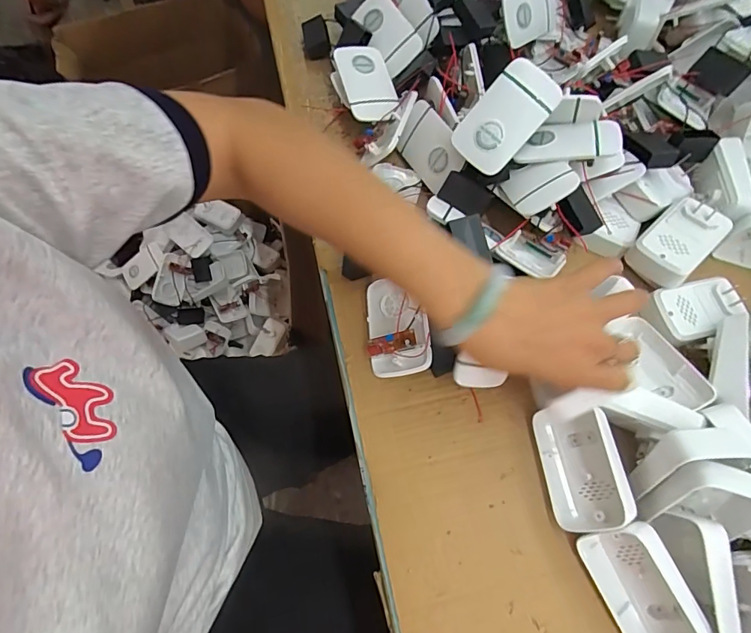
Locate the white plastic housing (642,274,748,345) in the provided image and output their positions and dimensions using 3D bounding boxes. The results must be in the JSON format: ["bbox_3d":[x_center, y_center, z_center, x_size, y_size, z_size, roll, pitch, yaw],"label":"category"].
[{"bbox_3d":[0.307,-0.007,0.426,0.086,0.028,0.055,-14,69,-8],"label":"white plastic housing"}]

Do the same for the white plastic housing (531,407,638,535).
[{"bbox_3d":[0.168,0.124,0.364,0.026,0.059,0.091,16,59,-43],"label":"white plastic housing"}]

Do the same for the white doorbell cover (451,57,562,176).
[{"bbox_3d":[0.123,-0.187,0.416,0.060,0.014,0.101,41,100,2],"label":"white doorbell cover"}]

